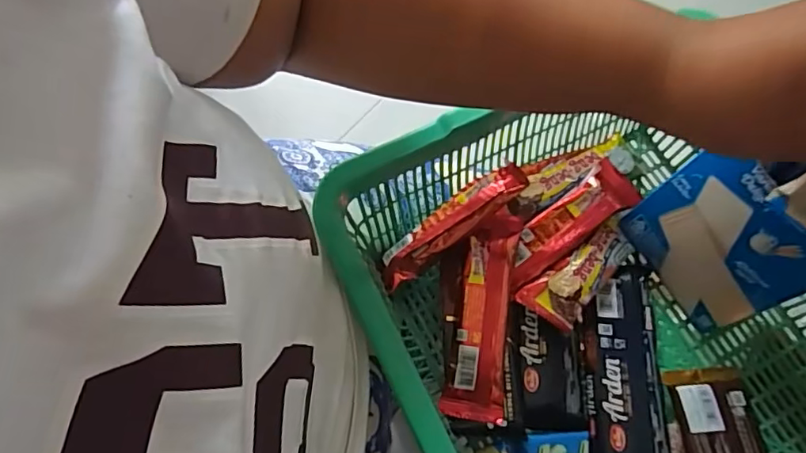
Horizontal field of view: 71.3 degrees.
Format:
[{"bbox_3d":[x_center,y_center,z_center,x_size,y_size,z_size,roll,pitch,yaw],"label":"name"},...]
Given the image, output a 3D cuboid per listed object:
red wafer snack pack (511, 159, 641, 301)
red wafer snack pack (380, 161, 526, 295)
[{"bbox_3d":[0.133,-0.002,0.456,0.134,0.016,0.039,-35,77,-12],"label":"red wafer snack pack"},{"bbox_3d":[0.036,-0.003,0.447,0.134,0.022,0.033,-38,77,4],"label":"red wafer snack pack"}]

